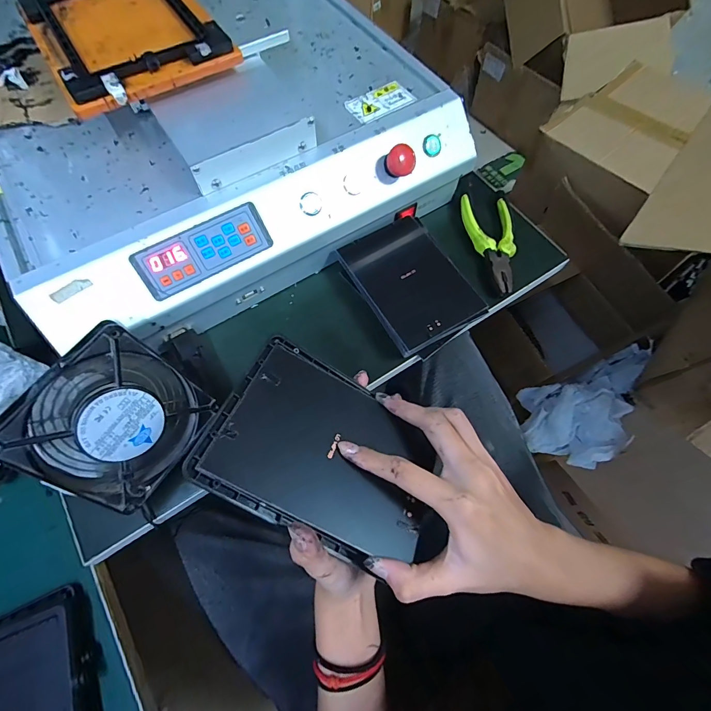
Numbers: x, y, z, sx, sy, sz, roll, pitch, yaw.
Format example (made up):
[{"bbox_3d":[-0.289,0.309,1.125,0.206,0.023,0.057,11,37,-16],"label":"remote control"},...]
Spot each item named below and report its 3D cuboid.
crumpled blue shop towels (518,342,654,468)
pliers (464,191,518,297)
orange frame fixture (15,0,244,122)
[{"bbox_3d":[0.394,0.083,0.590,0.234,0.085,0.145,-21,69,-10],"label":"crumpled blue shop towels"},{"bbox_3d":[0.163,-0.135,0.437,0.055,0.014,0.137,1,67,-1],"label":"pliers"},{"bbox_3d":[-0.222,-0.314,0.345,0.149,0.017,0.202,-31,71,-13],"label":"orange frame fixture"}]

